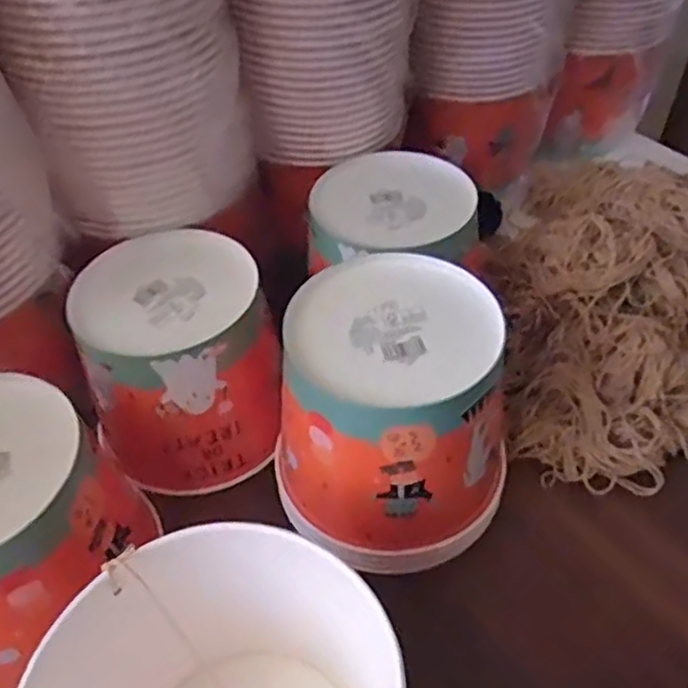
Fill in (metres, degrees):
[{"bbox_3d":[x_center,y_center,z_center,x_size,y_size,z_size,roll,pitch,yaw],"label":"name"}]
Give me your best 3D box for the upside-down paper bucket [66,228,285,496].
[{"bbox_3d":[-0.116,0.011,0.516,0.129,0.127,0.139,-1,48,1],"label":"upside-down paper bucket"}]

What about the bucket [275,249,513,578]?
[{"bbox_3d":[0.032,0.047,0.446,0.141,0.134,0.133,-1,48,1],"label":"bucket"}]

